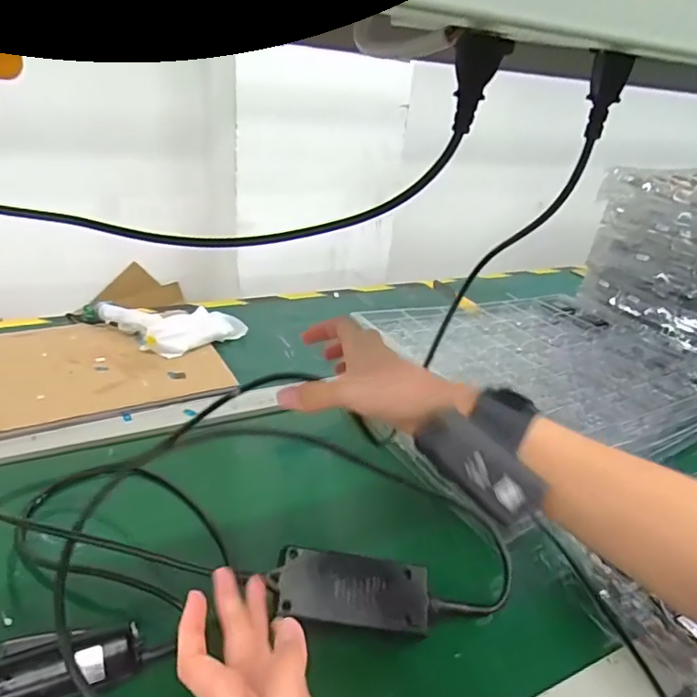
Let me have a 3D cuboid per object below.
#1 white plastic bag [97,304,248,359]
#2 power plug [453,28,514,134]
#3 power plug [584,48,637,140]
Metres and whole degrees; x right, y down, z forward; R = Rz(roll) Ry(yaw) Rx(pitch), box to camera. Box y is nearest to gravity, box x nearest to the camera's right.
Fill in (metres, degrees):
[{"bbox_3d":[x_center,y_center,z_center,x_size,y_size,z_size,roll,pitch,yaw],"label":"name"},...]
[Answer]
[{"bbox_3d":[-0.264,-0.048,0.813,0.170,0.044,0.153,26,32,34],"label":"white plastic bag"},{"bbox_3d":[0.074,-0.152,0.309,0.029,0.050,0.018,10,27,8],"label":"power plug"},{"bbox_3d":[0.161,-0.159,0.338,0.022,0.048,0.016,16,28,20],"label":"power plug"}]

